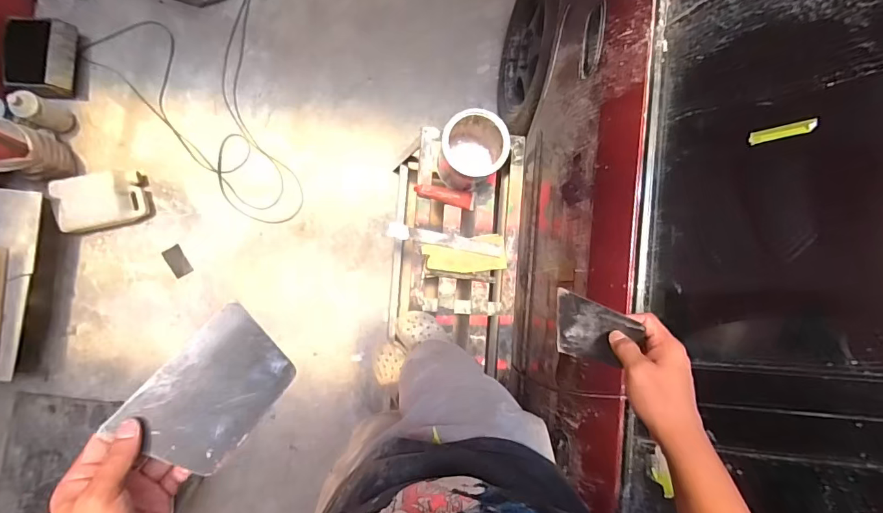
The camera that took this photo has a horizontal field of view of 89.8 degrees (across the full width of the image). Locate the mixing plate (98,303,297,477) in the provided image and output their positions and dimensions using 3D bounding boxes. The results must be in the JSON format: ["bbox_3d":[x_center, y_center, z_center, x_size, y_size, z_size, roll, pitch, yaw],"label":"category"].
[{"bbox_3d":[-0.201,0.120,0.400,0.095,0.005,0.125,44,61,-10],"label":"mixing plate"}]

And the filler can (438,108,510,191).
[{"bbox_3d":[0.074,-0.278,1.186,0.164,0.204,0.164,0,88,-5],"label":"filler can"}]

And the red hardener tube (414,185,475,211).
[{"bbox_3d":[0.009,-0.171,1.270,0.171,0.022,0.049,9,87,-5],"label":"red hardener tube"}]

